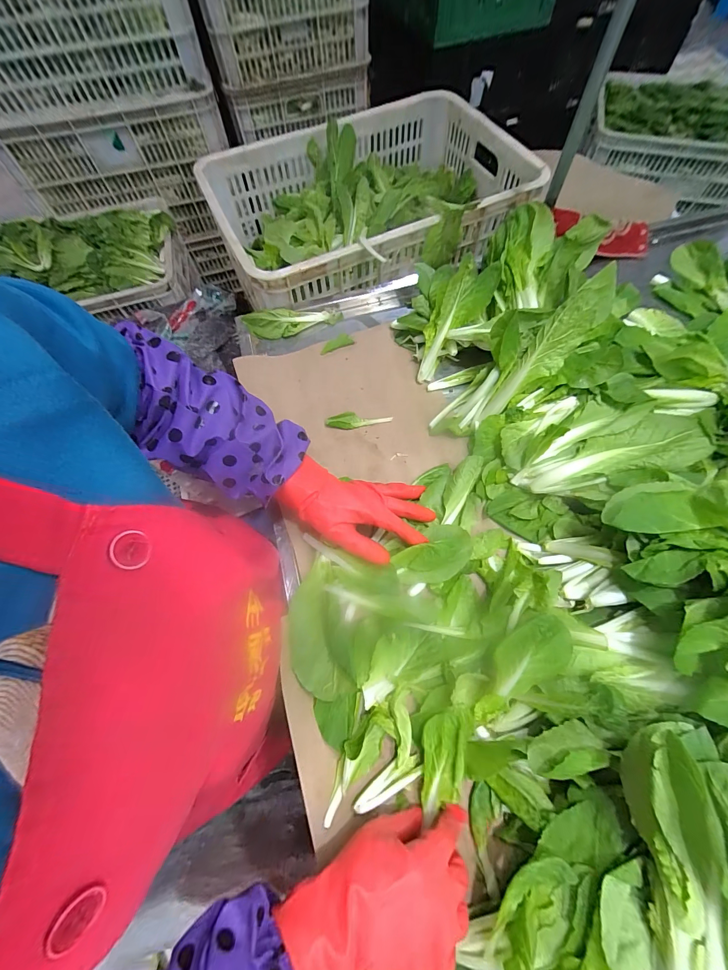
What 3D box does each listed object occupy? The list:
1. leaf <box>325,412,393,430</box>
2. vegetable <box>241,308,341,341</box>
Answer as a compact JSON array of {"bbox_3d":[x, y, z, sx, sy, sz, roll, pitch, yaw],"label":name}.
[{"bbox_3d":[-0.008,-0.099,0.528,0.097,0.010,0.025,-7,66,-1],"label":"leaf"},{"bbox_3d":[-0.119,-0.278,0.595,0.161,0.033,0.033,-11,66,-2],"label":"vegetable"}]

